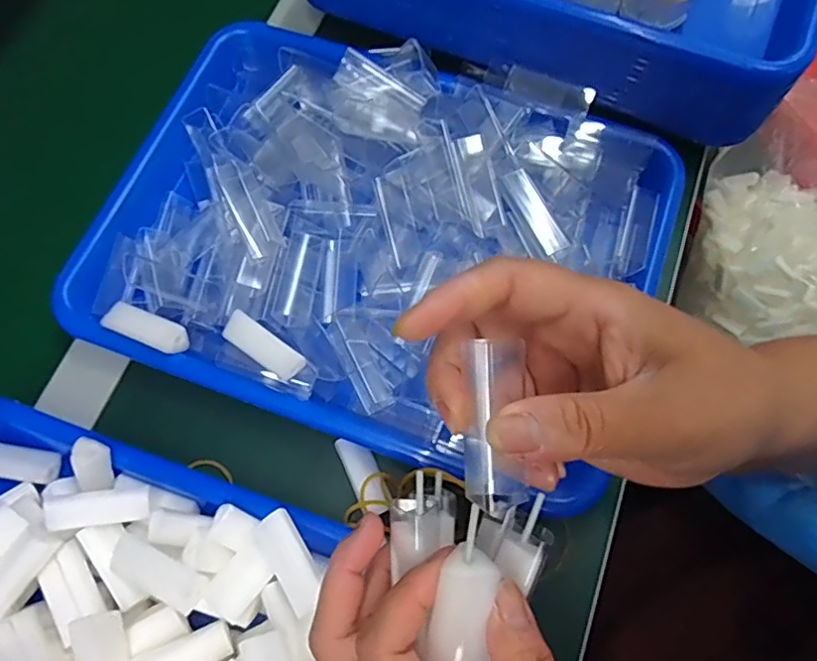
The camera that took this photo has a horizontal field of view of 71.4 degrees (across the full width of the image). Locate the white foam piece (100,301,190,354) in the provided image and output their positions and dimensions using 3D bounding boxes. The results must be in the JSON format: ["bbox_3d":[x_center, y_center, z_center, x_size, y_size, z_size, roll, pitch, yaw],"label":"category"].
[{"bbox_3d":[-0.148,-0.001,0.324,0.048,0.014,0.018,22,72,9],"label":"white foam piece"}]

